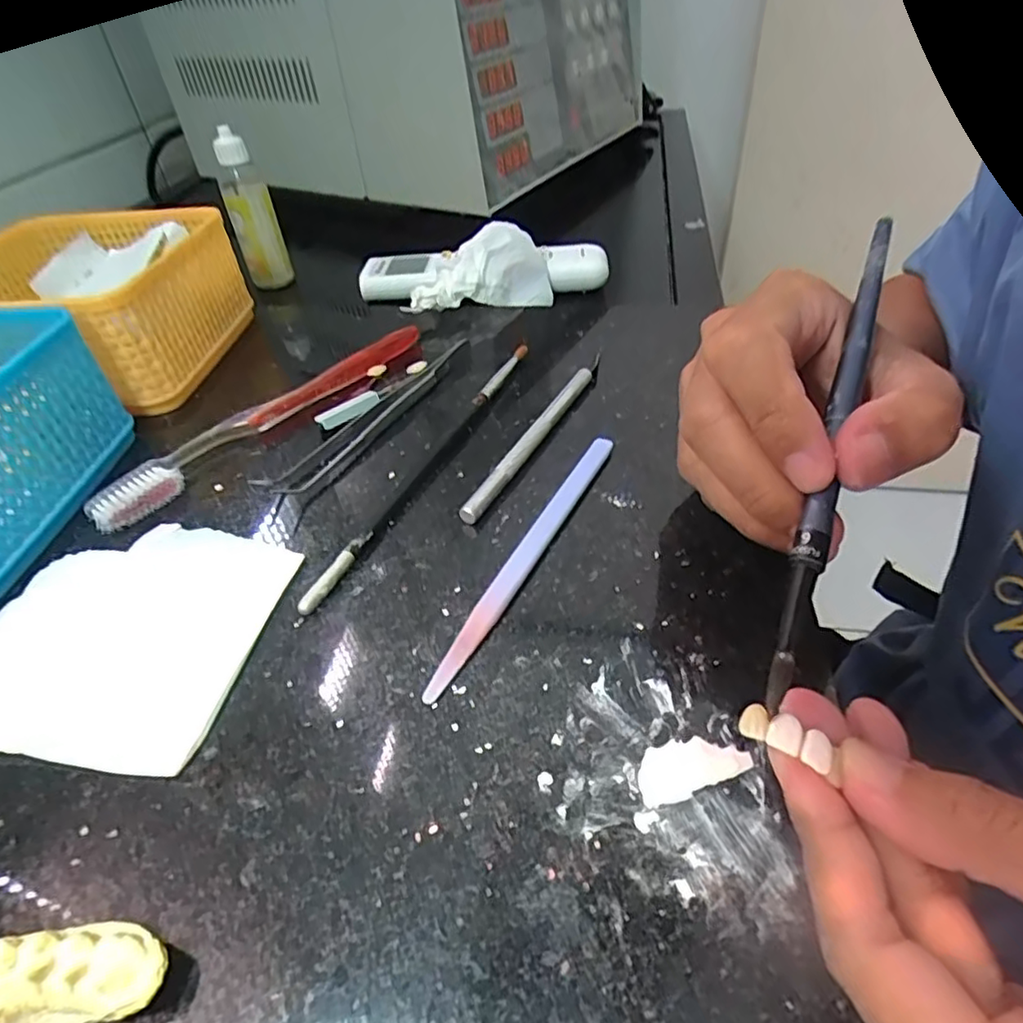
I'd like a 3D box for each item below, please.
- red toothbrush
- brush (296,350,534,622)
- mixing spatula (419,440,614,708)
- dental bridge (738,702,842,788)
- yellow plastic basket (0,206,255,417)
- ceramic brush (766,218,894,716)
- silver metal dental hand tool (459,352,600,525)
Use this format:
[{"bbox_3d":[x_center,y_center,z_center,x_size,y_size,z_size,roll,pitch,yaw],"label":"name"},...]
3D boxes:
[{"bbox_3d":[-0.116,-0.051,0.304,0.016,0.015,0.187,26,51,29],"label":"red toothbrush"},{"bbox_3d":[-0.034,-0.027,0.274,0.007,0.010,0.187,15,46,21],"label":"brush"},{"bbox_3d":[0.008,0.013,0.231,0.009,0.005,0.138,19,48,24],"label":"mixing spatula"},{"bbox_3d":[0.065,0.053,0.143,0.021,0.004,0.008,23,49,29],"label":"dental bridge"},{"bbox_3d":[-0.237,-0.115,0.348,0.133,0.066,0.132,2,43,8],"label":"yellow plastic basket"},{"bbox_3d":[0.092,-0.023,0.172,0.008,0.007,0.160,15,68,20],"label":"ceramic brush"},{"bbox_3d":[0.015,-0.040,0.284,0.008,0.009,0.137,19,48,24],"label":"silver metal dental hand tool"}]

